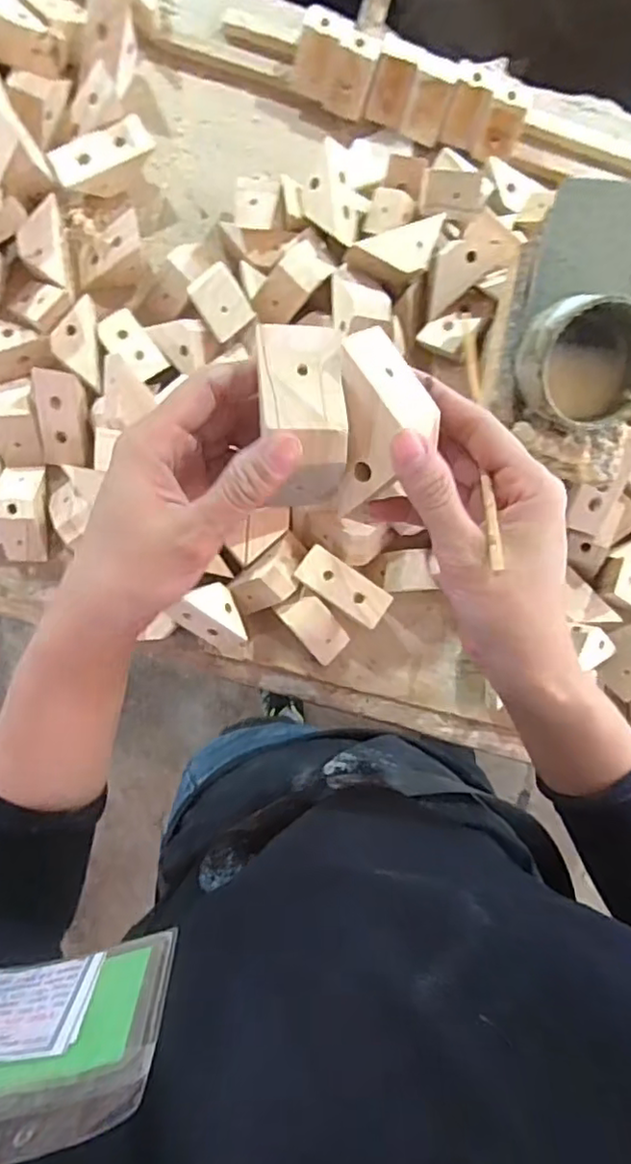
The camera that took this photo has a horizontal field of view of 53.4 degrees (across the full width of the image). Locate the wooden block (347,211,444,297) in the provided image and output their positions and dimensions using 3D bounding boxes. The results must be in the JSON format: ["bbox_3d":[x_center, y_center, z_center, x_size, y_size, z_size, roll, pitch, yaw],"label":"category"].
[{"bbox_3d":[0.070,-0.268,0.524,0.079,0.037,0.037,-24,90,-6],"label":"wooden block"}]

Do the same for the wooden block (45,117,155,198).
[{"bbox_3d":[-0.189,-0.378,0.568,0.087,0.036,0.040,-30,90,-6],"label":"wooden block"}]

